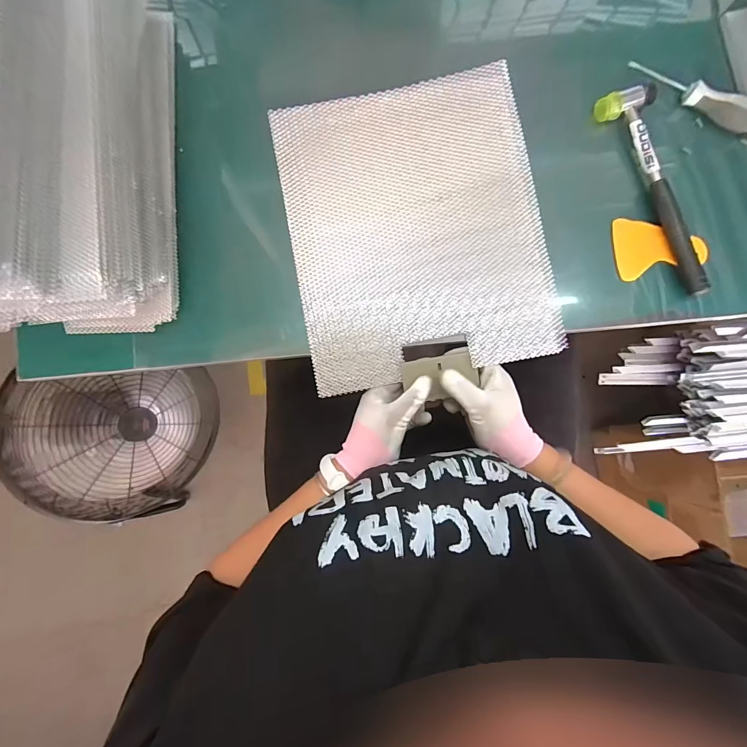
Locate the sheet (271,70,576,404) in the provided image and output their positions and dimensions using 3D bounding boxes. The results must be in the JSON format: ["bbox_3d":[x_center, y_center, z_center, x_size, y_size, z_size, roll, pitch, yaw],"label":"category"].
[{"bbox_3d":[0.045,-0.162,0.422,0.272,0.012,0.324,-11,89,1],"label":"sheet"}]

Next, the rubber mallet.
[{"bbox_3d":[0.326,-0.207,0.418,0.051,0.022,0.241,-23,86,-1],"label":"rubber mallet"}]

